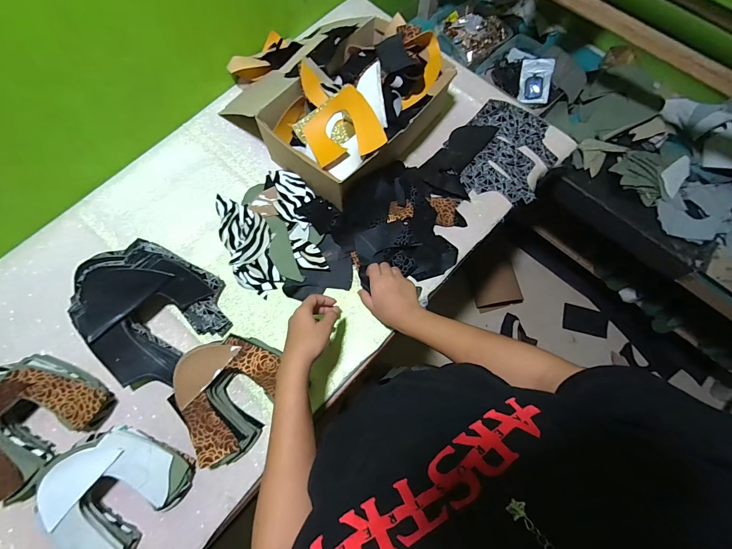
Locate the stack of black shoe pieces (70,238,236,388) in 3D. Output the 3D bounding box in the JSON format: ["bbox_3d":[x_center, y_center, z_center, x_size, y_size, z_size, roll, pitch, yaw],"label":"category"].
[{"bbox_3d":[-0.355,0.050,0.535,0.222,0.092,0.205,36,74,11],"label":"stack of black shoe pieces"}]

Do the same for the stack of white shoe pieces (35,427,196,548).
[{"bbox_3d":[-0.357,0.295,0.469,0.160,0.081,0.163,39,75,11],"label":"stack of white shoe pieces"}]

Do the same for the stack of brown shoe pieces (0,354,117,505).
[{"bbox_3d":[-0.502,0.210,0.485,0.157,0.088,0.180,35,74,10],"label":"stack of brown shoe pieces"}]

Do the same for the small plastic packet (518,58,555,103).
[{"bbox_3d":[0.407,-0.464,0.805,0.071,0.018,0.100,4,98,14],"label":"small plastic packet"}]

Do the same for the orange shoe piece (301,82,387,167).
[{"bbox_3d":[-0.042,-0.240,0.571,0.121,0.026,0.127,-34,78,25],"label":"orange shoe piece"}]

